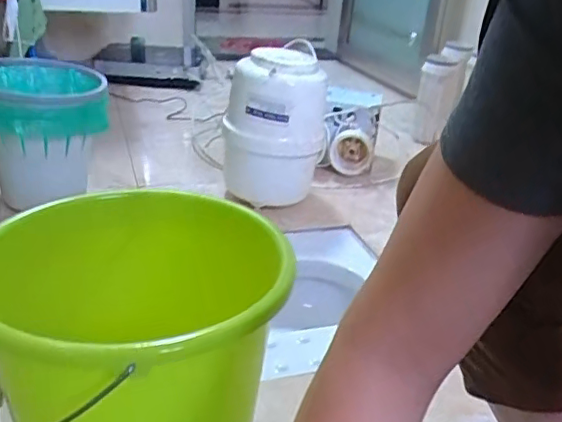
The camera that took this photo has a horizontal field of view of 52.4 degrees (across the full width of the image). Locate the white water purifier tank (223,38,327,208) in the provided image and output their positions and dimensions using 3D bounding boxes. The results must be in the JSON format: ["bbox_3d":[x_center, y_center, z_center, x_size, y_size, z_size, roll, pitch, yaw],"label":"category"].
[{"bbox_3d":[-0.011,-0.200,1.342,0.209,0.333,0.273,7,27,6],"label":"white water purifier tank"}]

